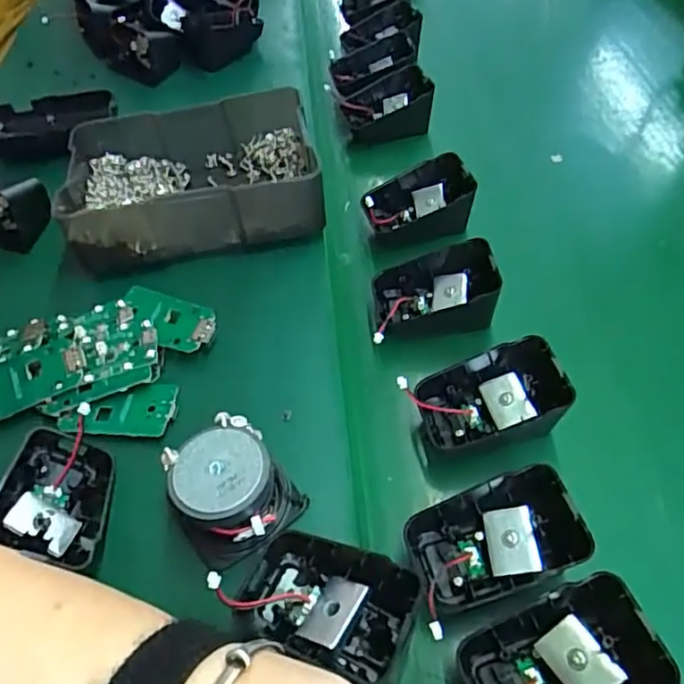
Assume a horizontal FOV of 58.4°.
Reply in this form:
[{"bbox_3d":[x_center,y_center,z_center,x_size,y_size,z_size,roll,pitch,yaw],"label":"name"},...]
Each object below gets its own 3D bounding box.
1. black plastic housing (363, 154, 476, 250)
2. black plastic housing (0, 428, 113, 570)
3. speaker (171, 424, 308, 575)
[{"bbox_3d":[0.050,-0.089,0.405,0.073,0.035,0.053,-10,49,-1],"label":"black plastic housing"},{"bbox_3d":[-0.131,0.071,0.282,0.047,0.015,0.063,30,29,-23],"label":"black plastic housing"},{"bbox_3d":[-0.049,0.068,0.274,0.049,0.032,0.051,-32,52,-19],"label":"speaker"}]

